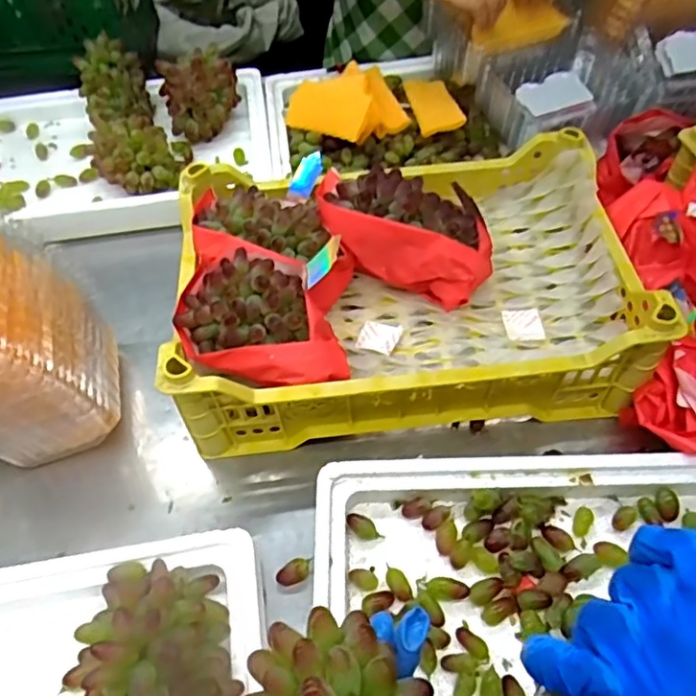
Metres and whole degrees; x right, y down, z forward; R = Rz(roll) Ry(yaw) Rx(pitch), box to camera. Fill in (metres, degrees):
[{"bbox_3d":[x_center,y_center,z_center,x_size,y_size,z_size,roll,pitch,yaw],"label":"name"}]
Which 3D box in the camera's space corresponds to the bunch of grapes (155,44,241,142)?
[{"bbox_3d":[-0.219,-0.381,0.902,0.111,0.075,0.126,-14,53,-7],"label":"bunch of grapes"}]

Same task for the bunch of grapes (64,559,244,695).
[{"bbox_3d":[-0.141,0.232,0.442,0.111,0.082,0.168,-21,55,-12],"label":"bunch of grapes"}]

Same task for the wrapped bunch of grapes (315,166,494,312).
[{"bbox_3d":[0.059,-0.127,0.661,0.201,0.085,0.111,19,56,16],"label":"wrapped bunch of grapes"}]

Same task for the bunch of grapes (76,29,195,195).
[{"bbox_3d":[-0.313,-0.325,0.865,0.132,0.093,0.261,-19,58,-9],"label":"bunch of grapes"}]

